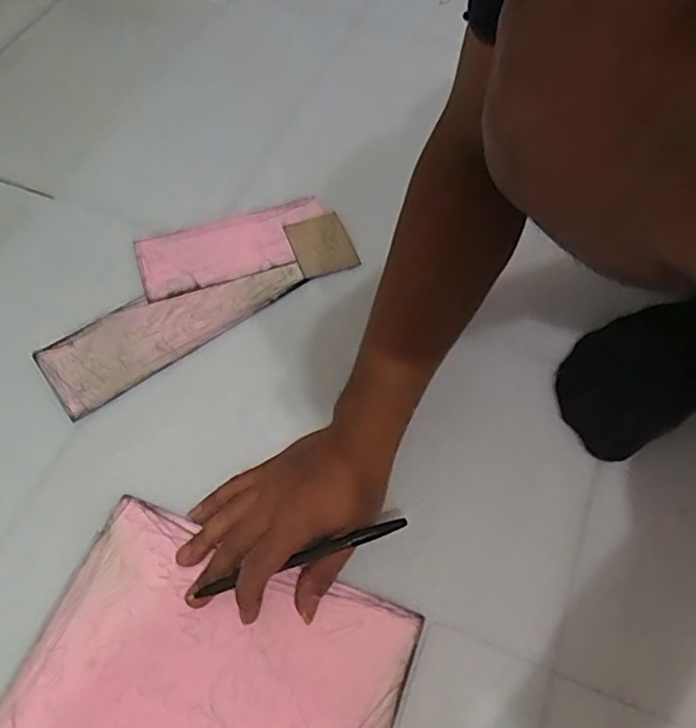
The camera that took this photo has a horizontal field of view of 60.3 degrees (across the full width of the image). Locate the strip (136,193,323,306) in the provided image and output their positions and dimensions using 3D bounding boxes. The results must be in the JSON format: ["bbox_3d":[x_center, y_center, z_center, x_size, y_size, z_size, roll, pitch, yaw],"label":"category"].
[{"bbox_3d":[-0.110,-0.116,0.587,0.183,0.008,0.077,-16,66,-13],"label":"strip"}]

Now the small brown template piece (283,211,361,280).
[{"bbox_3d":[-0.027,-0.119,0.586,0.055,0.009,0.071,-19,62,-12],"label":"small brown template piece"}]

